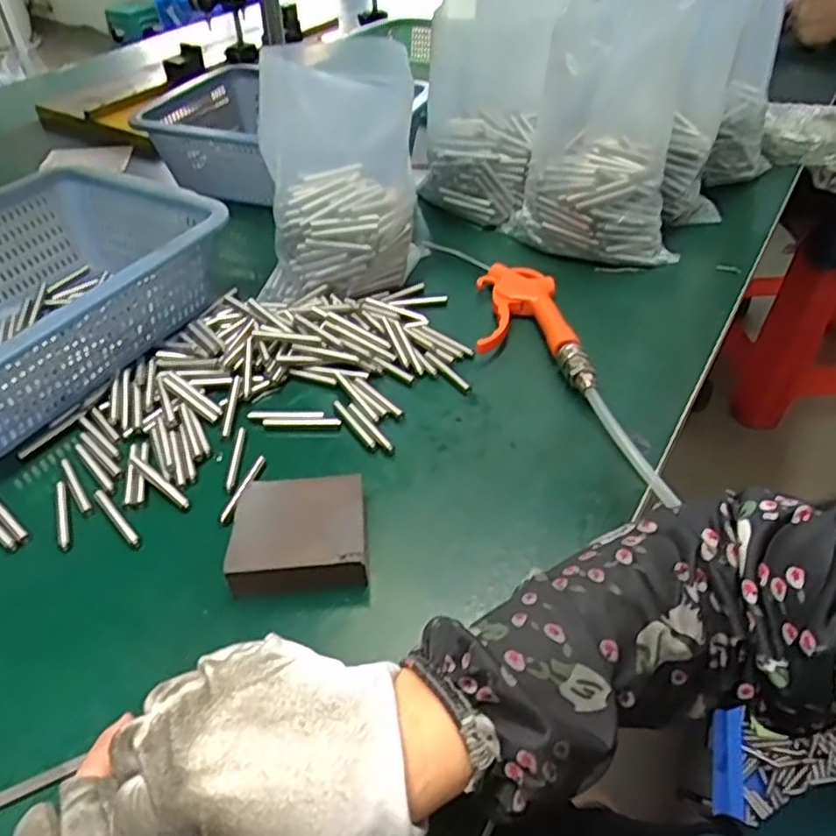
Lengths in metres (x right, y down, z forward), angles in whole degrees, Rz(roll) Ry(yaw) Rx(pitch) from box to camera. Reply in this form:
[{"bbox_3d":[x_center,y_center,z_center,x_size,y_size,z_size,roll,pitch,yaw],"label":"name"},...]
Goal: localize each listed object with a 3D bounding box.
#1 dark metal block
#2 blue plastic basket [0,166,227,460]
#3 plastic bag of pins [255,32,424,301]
[{"bbox_3d":[-0.072,0.070,0.413,0.079,0.028,0.068,-4,44,-2],"label":"dark metal block"},{"bbox_3d":[-0.340,-0.100,0.560,0.234,0.090,0.296,20,48,22],"label":"blue plastic basket"},{"bbox_3d":[-0.068,-0.230,0.609,0.131,0.188,0.176,4,44,7],"label":"plastic bag of pins"}]

